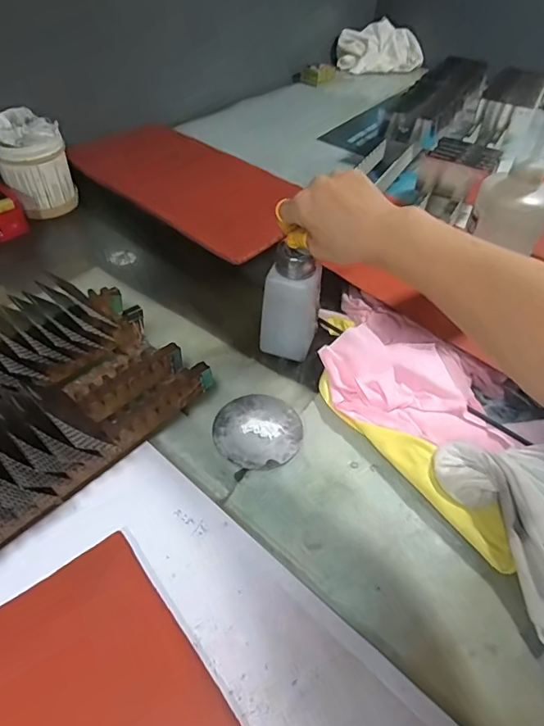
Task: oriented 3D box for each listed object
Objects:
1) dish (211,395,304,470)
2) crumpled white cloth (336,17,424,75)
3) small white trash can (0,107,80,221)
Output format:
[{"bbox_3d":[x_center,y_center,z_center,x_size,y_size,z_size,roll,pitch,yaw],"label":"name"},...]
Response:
[{"bbox_3d":[-0.014,0.065,0.461,0.082,0.009,0.081,1,49,-1],"label":"dish"},{"bbox_3d":[0.248,-0.732,1.113,0.209,0.074,0.091,-1,47,-4],"label":"crumpled white cloth"},{"bbox_3d":[-0.339,-0.284,0.683,0.091,0.117,0.088,1,49,-1],"label":"small white trash can"}]

